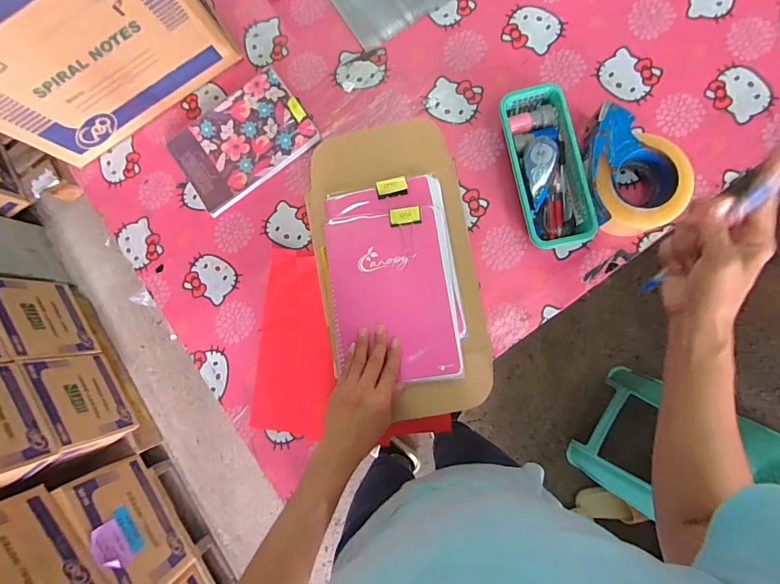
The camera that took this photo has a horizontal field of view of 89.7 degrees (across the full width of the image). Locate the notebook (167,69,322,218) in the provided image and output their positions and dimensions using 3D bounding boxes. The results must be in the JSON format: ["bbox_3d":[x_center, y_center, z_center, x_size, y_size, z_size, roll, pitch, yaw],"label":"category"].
[{"bbox_3d":[-0.235,-0.242,0.627,0.211,0.015,0.153,-35,81,2],"label":"notebook"}]

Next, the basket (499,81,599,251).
[{"bbox_3d":[0.215,-0.170,0.551,0.088,0.054,0.221,-11,83,6],"label":"basket"}]

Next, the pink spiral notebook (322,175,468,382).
[{"bbox_3d":[0.001,-0.014,0.506,0.166,0.021,0.256,-10,83,6],"label":"pink spiral notebook"}]

